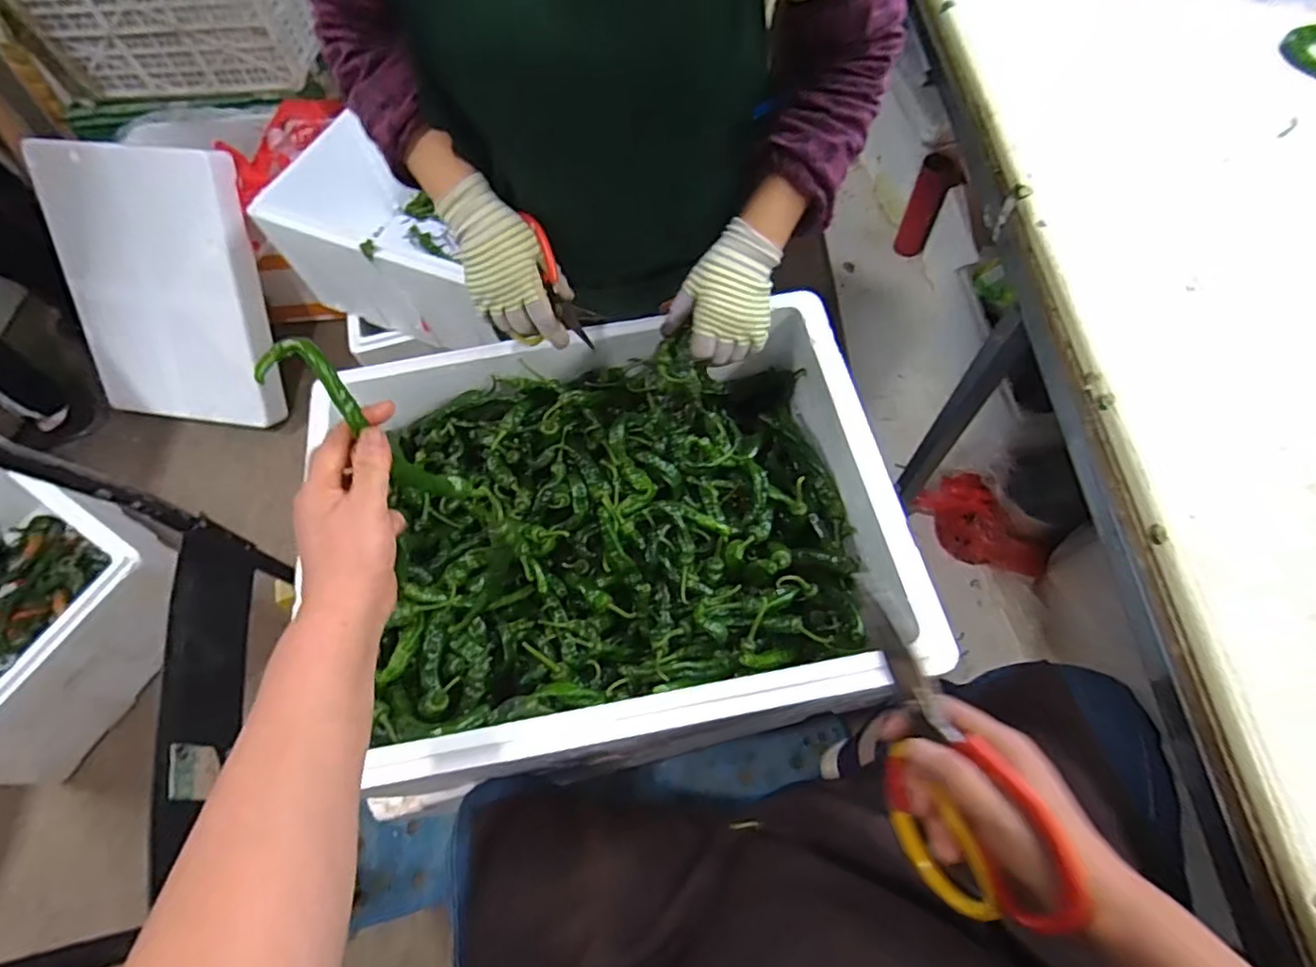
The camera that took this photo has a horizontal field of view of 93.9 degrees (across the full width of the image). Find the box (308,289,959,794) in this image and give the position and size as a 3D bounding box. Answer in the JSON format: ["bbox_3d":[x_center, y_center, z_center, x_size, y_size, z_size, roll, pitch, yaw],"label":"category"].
[{"bbox_3d":[-0.045,0.066,0.715,0.570,0.237,0.448,-9,64,-1],"label":"box"}]

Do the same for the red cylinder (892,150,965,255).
[{"bbox_3d":[0.589,-0.609,1.361,0.075,0.218,0.078,19,67,12],"label":"red cylinder"}]

